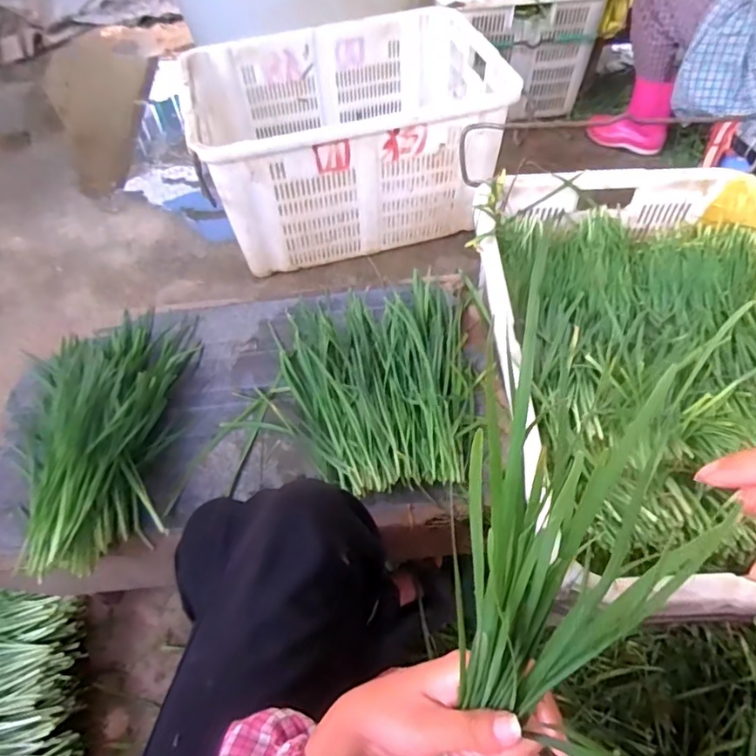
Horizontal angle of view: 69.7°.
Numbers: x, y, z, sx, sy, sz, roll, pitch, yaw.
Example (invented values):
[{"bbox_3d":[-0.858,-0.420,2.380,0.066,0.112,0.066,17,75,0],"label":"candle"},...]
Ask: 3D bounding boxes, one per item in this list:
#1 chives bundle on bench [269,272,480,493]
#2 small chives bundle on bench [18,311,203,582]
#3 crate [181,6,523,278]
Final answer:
[{"bbox_3d":[0.012,-0.003,0.779,0.288,0.046,0.360,-14,55,-6],"label":"chives bundle on bench"},{"bbox_3d":[-0.378,0.063,0.748,0.249,0.068,0.443,-14,41,-6],"label":"small chives bundle on bench"},{"bbox_3d":[-0.087,-0.615,1.387,0.705,0.338,0.523,-9,54,-3],"label":"crate"}]

